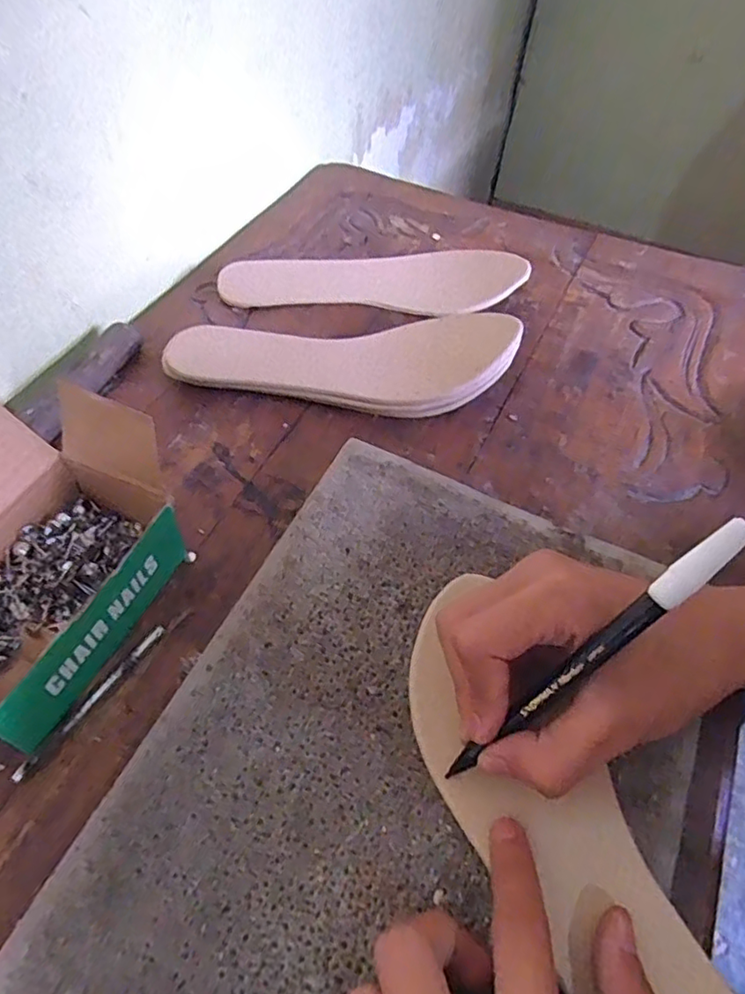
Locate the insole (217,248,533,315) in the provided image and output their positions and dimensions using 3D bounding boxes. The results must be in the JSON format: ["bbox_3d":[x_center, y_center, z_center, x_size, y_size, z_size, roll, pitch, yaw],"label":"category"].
[{"bbox_3d":[0.000,-0.179,0.475,0.235,0.018,0.074,1,58,0],"label":"insole"}]

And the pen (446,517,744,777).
[{"bbox_3d":[0.077,0.061,0.218,0.008,0.146,0.010,10,36,-52],"label":"pen"}]

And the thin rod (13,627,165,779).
[{"bbox_3d":[-0.131,0.094,0.277,0.006,0.008,0.084,33,59,18],"label":"thin rod"}]

